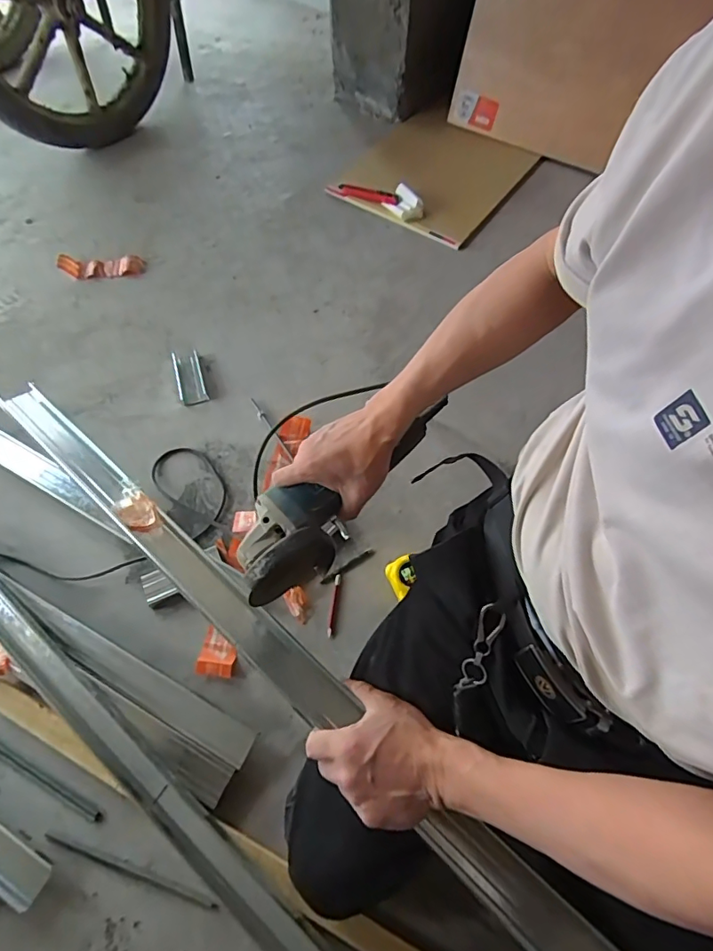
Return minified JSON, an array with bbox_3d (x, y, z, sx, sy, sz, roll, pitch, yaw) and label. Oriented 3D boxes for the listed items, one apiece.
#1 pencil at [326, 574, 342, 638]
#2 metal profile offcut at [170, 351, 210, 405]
[{"bbox_3d":[-0.035,0.198,0.782,0.011,0.004,0.095,9,61,1],"label":"pencil"},{"bbox_3d":[-0.320,-0.193,0.975,0.049,0.028,0.124,-16,64,-12],"label":"metal profile offcut"}]

